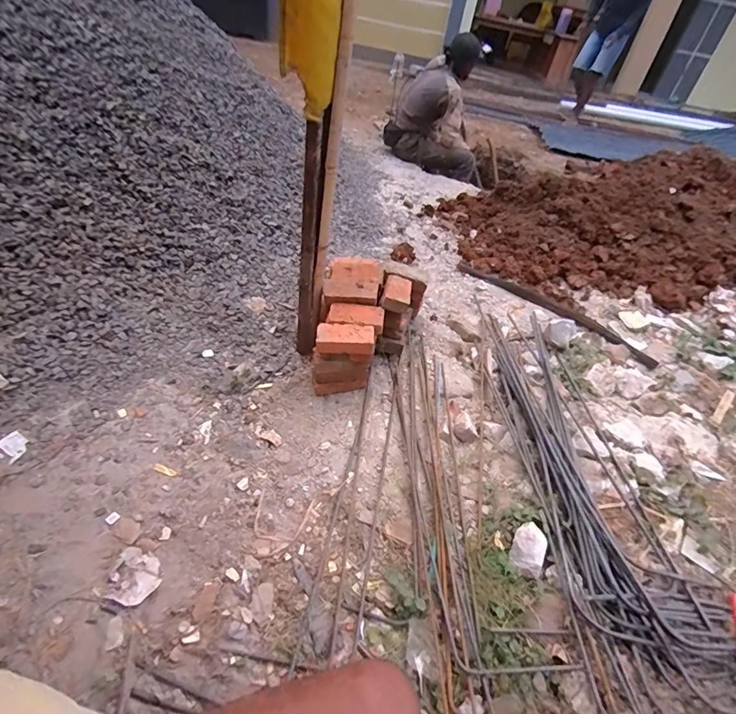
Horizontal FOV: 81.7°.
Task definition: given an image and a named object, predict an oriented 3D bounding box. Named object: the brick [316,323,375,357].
[{"bbox_3d":[-0.060,-0.046,1.170,0.156,0.055,0.076,7,43,3],"label":"brick"}]

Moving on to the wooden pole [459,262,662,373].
[{"bbox_3d":[0.719,-0.212,1.702,0.082,0.026,0.853,-28,55,-36],"label":"wooden pole"}]

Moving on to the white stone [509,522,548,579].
[{"bbox_3d":[0.356,0.421,0.936,0.072,0.041,0.111,19,45,15],"label":"white stone"}]

